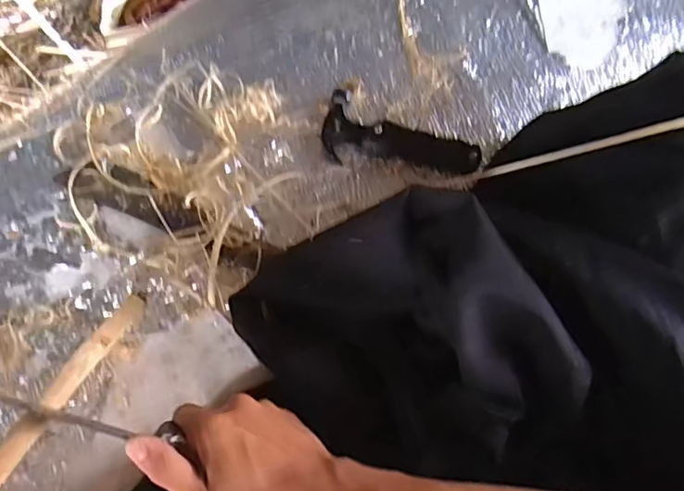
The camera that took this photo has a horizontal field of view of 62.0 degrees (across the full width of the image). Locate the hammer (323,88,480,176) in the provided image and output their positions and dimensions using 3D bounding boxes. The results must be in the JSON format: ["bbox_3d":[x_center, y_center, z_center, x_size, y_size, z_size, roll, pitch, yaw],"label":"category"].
[{"bbox_3d":[0.057,-0.098,0.563,0.154,0.024,0.064,21,80,4],"label":"hammer"}]

